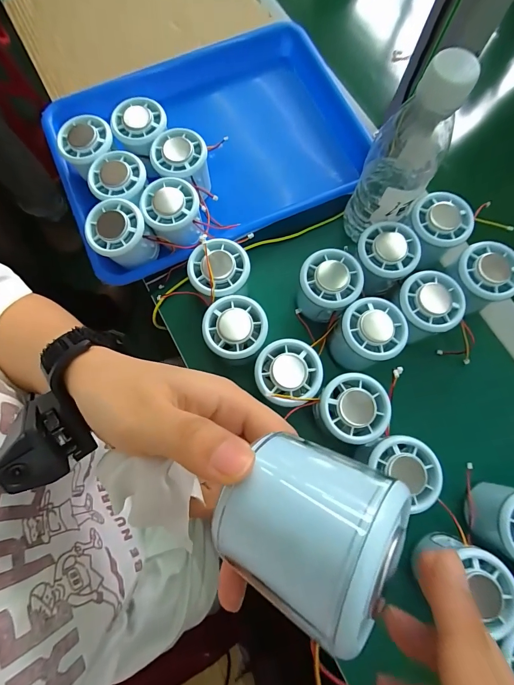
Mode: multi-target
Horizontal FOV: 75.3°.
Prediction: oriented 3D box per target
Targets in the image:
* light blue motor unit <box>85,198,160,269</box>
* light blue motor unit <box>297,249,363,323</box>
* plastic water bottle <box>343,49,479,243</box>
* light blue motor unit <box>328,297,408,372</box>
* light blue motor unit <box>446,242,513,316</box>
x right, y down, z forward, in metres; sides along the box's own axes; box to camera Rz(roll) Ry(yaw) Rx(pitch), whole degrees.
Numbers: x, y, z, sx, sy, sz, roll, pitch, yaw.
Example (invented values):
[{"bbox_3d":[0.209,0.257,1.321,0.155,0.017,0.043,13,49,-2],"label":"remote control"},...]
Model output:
[{"bbox_3d":[-0.134,-0.104,0.335,0.055,0.047,0.054,0,75,0],"label":"light blue motor unit"},{"bbox_3d":[0.069,-0.053,0.328,0.053,0.060,0.055,0,75,0],"label":"light blue motor unit"},{"bbox_3d":[0.124,-0.155,0.296,0.055,0.174,0.066,25,76,6],"label":"plastic water bottle"},{"bbox_3d":[0.102,-0.007,0.314,0.058,0.056,0.053,0,75,0],"label":"light blue motor unit"},{"bbox_3d":[0.215,-0.061,0.325,0.056,0.048,0.054,0,75,0],"label":"light blue motor unit"}]

